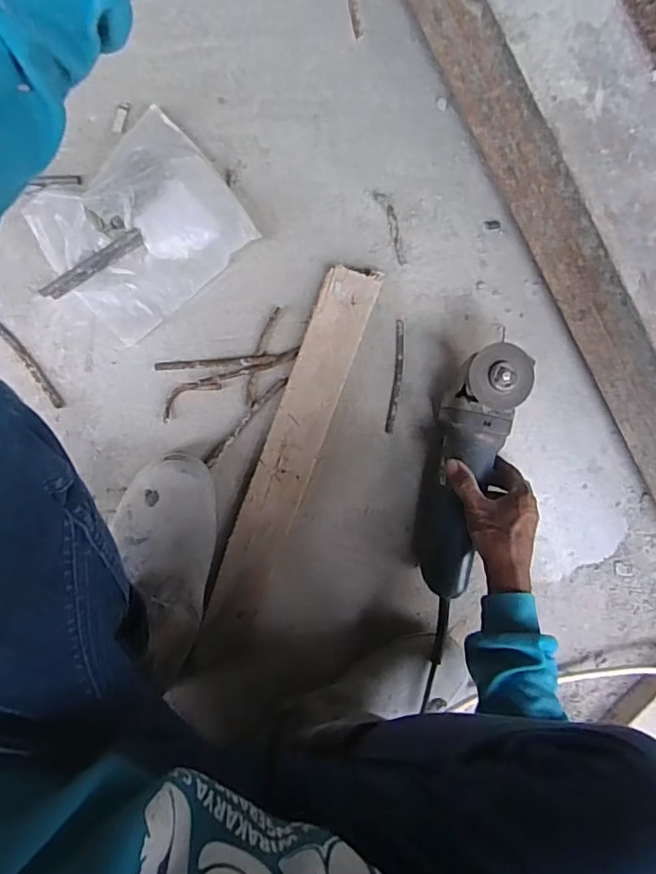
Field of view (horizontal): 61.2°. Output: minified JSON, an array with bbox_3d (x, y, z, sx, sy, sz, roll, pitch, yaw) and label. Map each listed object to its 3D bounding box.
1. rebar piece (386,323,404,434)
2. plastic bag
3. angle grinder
[{"bbox_3d":[0.080,-0.070,0.643,0.012,0.004,0.130,6,92,-9],"label":"rebar piece"},{"bbox_3d":[-0.193,-0.220,0.581,0.194,0.028,0.162,-42,98,-4],"label":"plastic bag"},{"bbox_3d":[0.151,0.034,0.610,0.071,0.067,0.270,10,102,-9],"label":"angle grinder"}]

